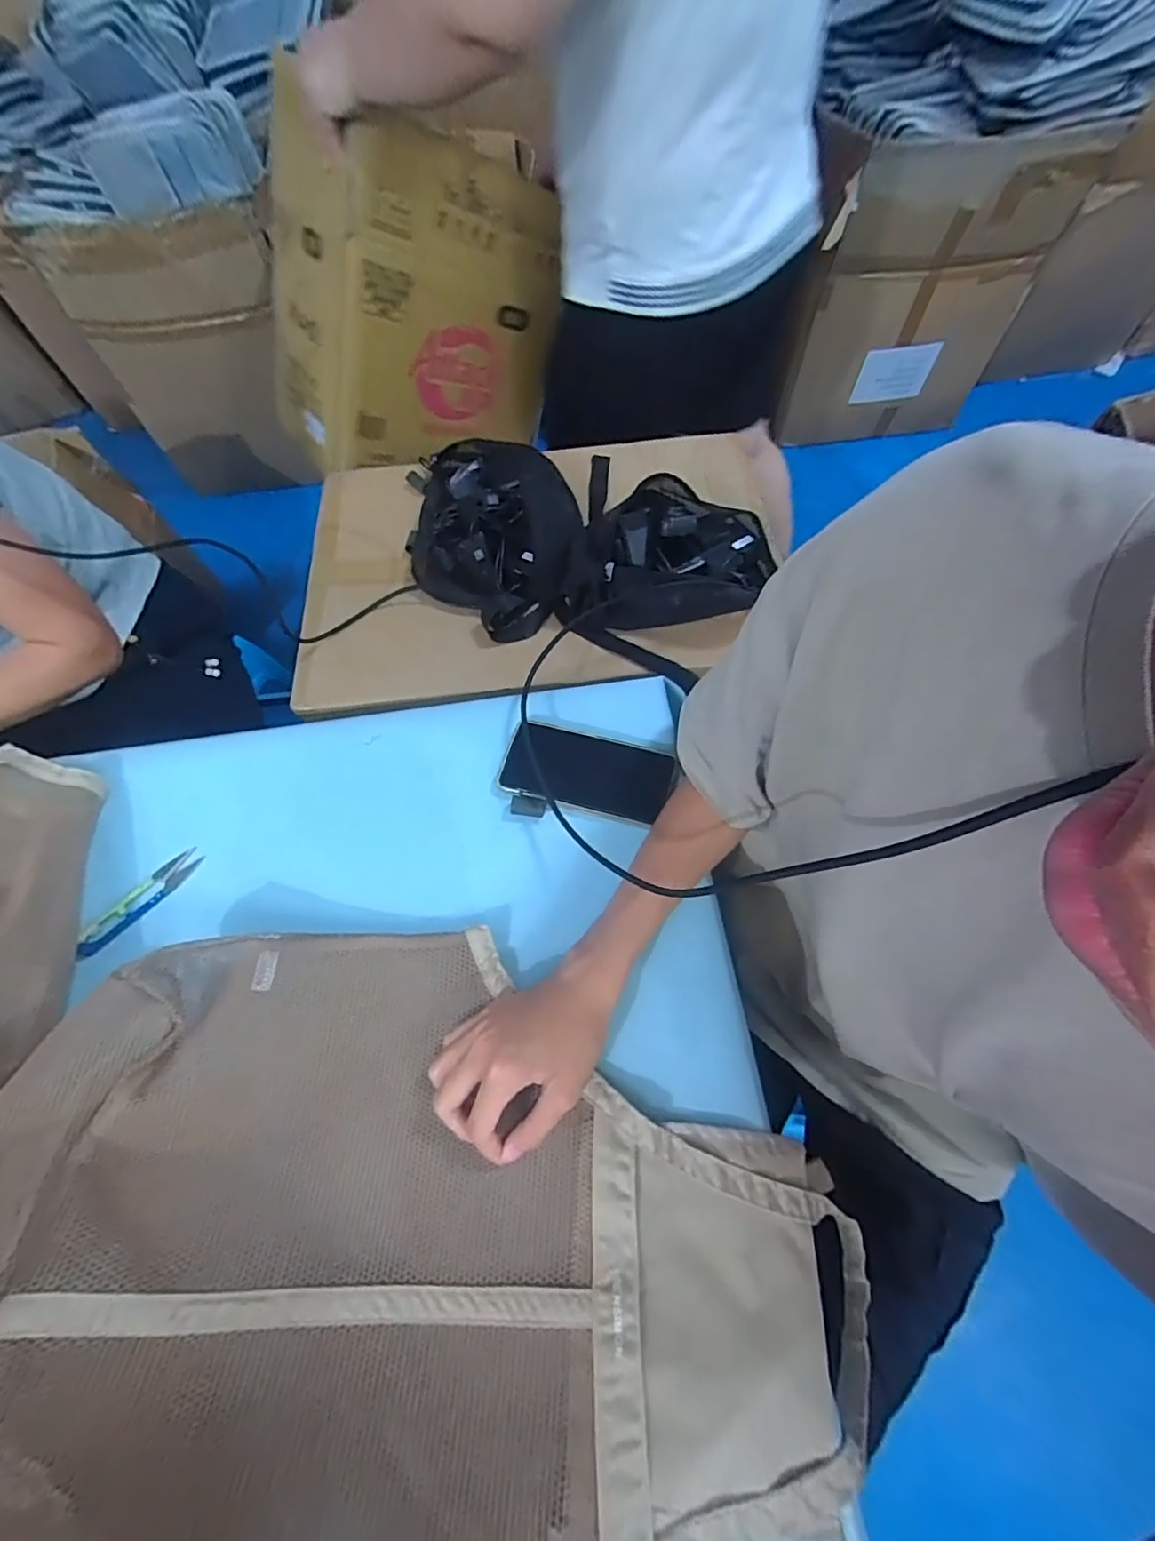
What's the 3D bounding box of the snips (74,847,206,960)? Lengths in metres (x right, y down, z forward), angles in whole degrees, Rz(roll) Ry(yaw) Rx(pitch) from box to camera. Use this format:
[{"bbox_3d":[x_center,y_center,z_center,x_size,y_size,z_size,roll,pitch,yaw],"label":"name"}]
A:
[{"bbox_3d":[-0.406,0.121,0.508,0.029,0.007,0.122,39,73,19],"label":"snips"}]

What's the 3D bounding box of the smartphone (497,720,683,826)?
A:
[{"bbox_3d":[0.011,0.001,0.532,0.162,0.014,0.076,13,69,6],"label":"smartphone"}]

